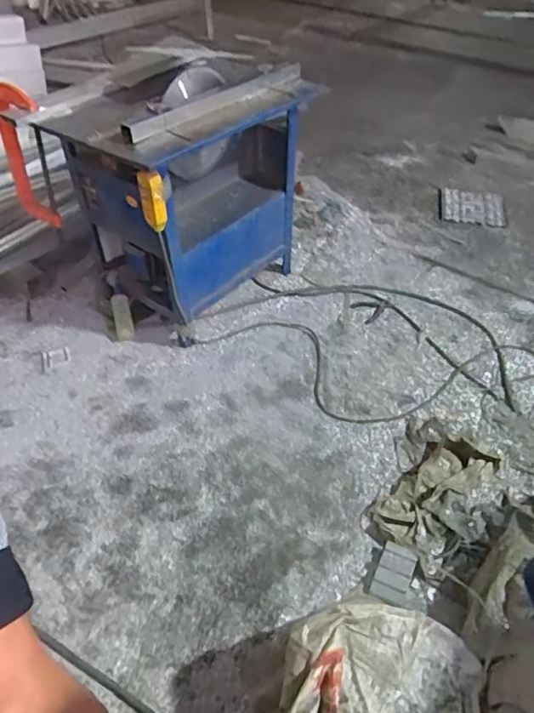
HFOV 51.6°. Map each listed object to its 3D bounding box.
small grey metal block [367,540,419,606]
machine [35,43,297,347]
[{"bbox_3d":[0.274,0.473,1.199,0.075,0.025,0.132,20,48,19],"label":"small grey metal block"},{"bbox_3d":[-0.242,-0.464,1.659,0.511,0.667,0.582,22,49,20],"label":"machine"}]

